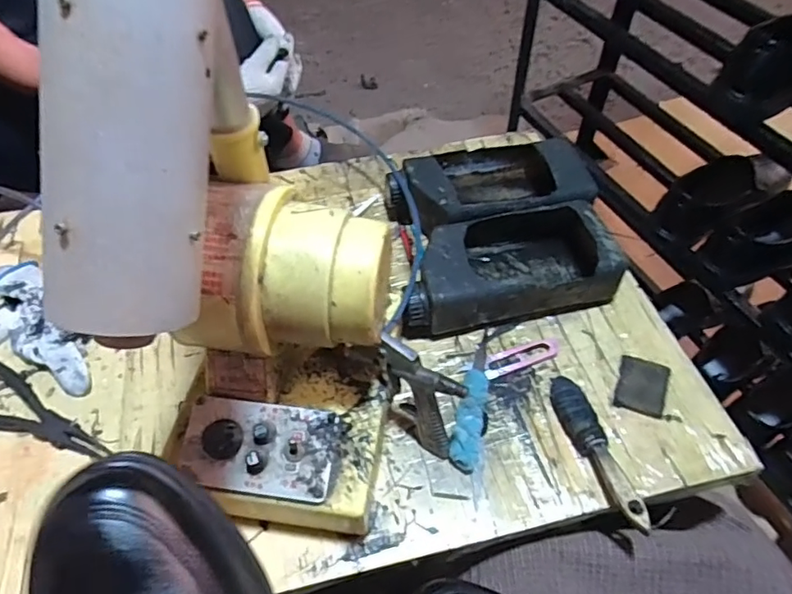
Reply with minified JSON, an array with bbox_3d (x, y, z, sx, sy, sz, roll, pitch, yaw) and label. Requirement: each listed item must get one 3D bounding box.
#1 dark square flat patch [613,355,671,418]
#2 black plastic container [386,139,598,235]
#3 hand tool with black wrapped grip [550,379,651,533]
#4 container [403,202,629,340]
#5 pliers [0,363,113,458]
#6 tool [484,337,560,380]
[{"bbox_3d":[0.232,0.083,0.512,0.043,0.008,0.055,18,56,12],"label":"dark square flat patch"},{"bbox_3d":[0.104,-0.126,0.646,0.218,0.068,0.127,-10,54,-7],"label":"black plastic container"},{"bbox_3d":[0.172,0.127,0.468,0.033,0.030,0.146,-11,54,-8],"label":"hand tool with black wrapped grip"},{"bbox_3d":[0.110,-0.038,0.576,0.224,0.058,0.124,-12,55,-8],"label":"container"},{"bbox_3d":[-0.354,0.112,0.511,0.198,0.023,0.056,24,57,17],"label":"pliers"},{"bbox_3d":[0.124,0.058,0.537,0.084,0.008,0.024,-19,56,-13],"label":"tool"}]

